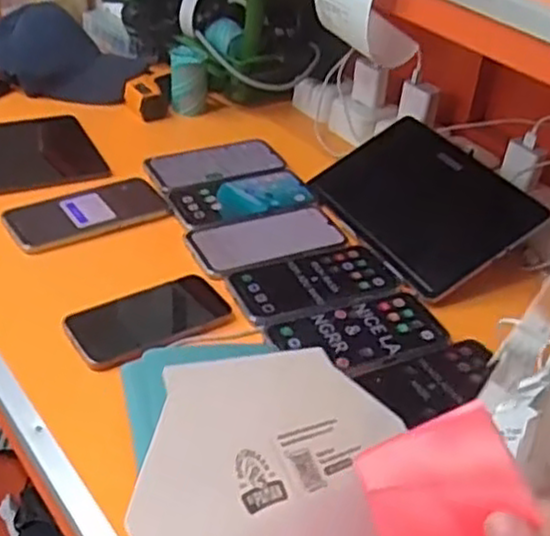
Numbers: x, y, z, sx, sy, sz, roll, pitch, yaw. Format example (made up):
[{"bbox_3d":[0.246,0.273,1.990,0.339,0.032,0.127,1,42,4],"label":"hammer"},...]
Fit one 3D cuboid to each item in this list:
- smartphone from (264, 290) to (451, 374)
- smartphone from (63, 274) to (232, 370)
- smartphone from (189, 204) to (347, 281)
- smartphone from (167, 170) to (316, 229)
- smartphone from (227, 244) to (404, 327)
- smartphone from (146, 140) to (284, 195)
[{"bbox_3d":[0.081,0.062,0.713,0.159,0.005,0.086,-12,41,-23],"label":"smartphone"},{"bbox_3d":[-0.118,0.046,0.701,0.149,0.010,0.076,-20,45,-31],"label":"smartphone"},{"bbox_3d":[-0.010,-0.035,0.825,0.174,0.004,0.092,-15,43,-27],"label":"smartphone"},{"bbox_3d":[-0.042,-0.085,0.886,0.169,0.006,0.087,-12,41,-24],"label":"smartphone"},{"bbox_3d":[0.041,0.011,0.771,0.177,0.004,0.086,-15,42,-26],"label":"smartphone"},{"bbox_3d":[-0.077,-0.132,0.943,0.172,0.004,0.084,-14,42,-26],"label":"smartphone"}]

